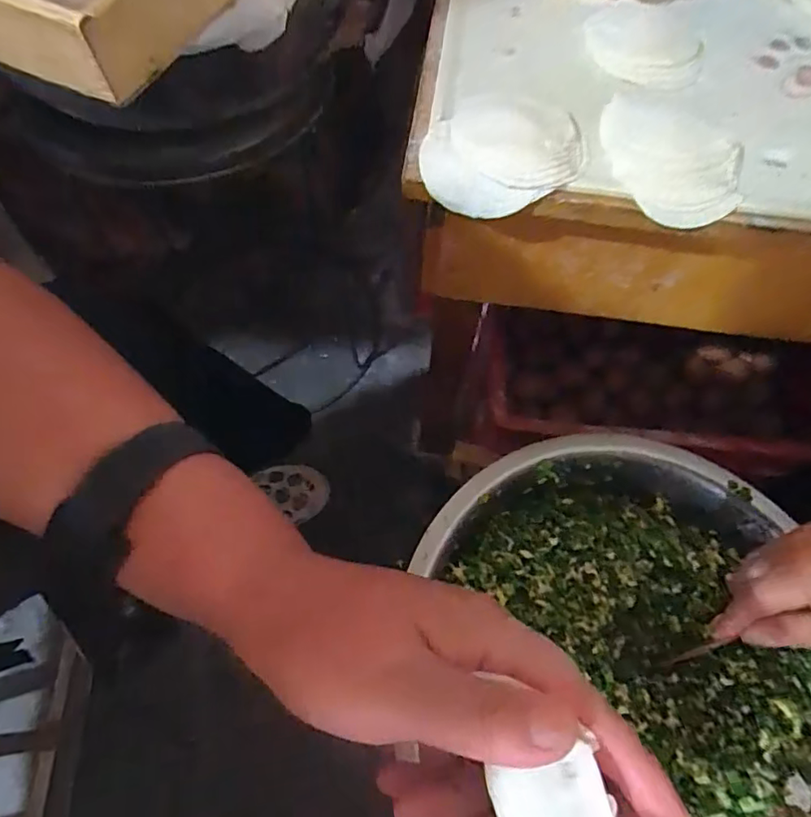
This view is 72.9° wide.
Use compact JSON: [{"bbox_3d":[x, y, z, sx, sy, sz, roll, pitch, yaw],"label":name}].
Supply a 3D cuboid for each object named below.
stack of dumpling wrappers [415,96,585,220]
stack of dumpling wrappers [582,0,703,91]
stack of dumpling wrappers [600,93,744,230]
[{"bbox_3d":[0.061,-0.158,0.342,0.096,0.030,0.070,8,65,2],"label":"stack of dumpling wrappers"},{"bbox_3d":[0.164,-0.253,0.378,0.080,0.010,0.084,19,66,6],"label":"stack of dumpling wrappers"},{"bbox_3d":[0.162,-0.154,0.338,0.084,0.018,0.086,11,66,3],"label":"stack of dumpling wrappers"}]

